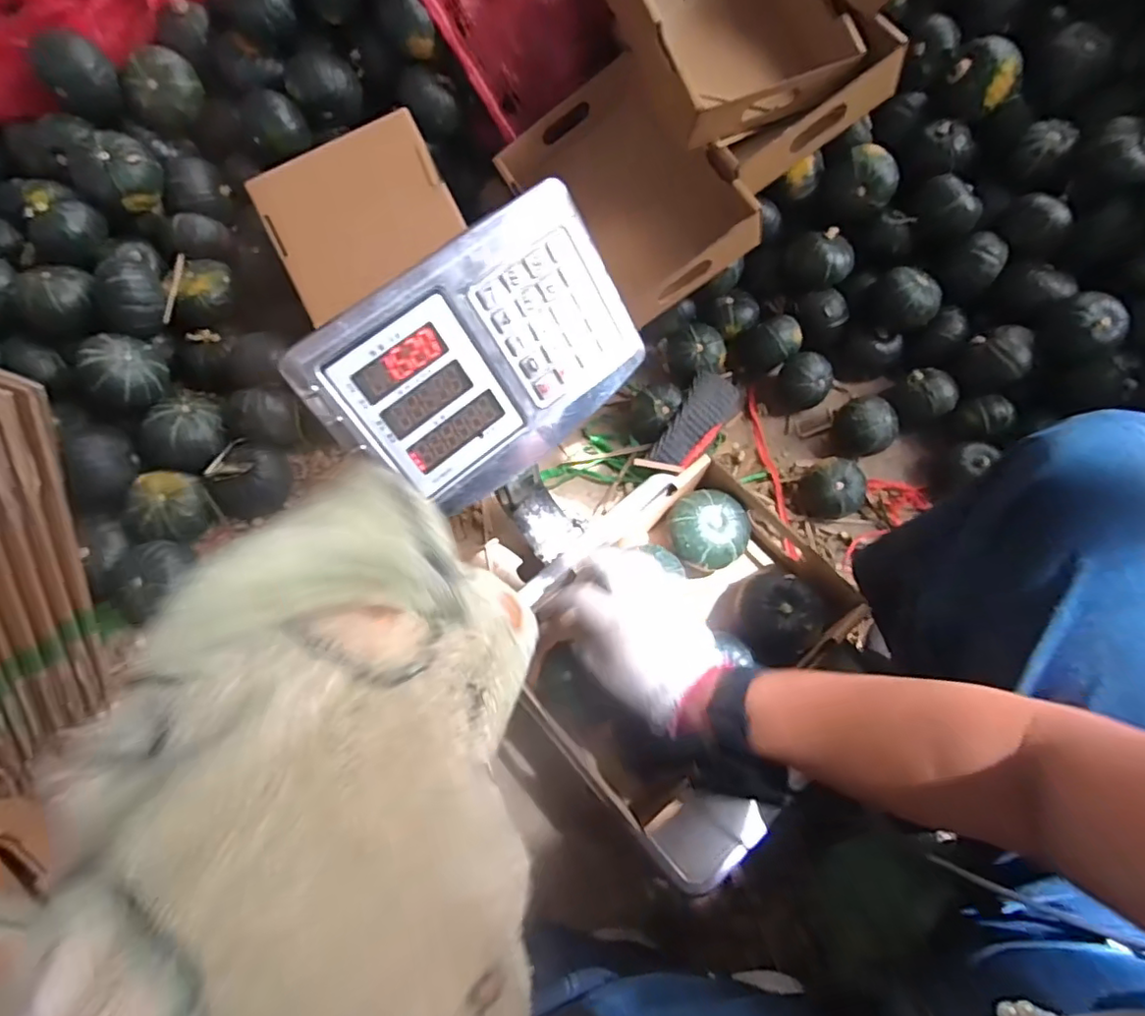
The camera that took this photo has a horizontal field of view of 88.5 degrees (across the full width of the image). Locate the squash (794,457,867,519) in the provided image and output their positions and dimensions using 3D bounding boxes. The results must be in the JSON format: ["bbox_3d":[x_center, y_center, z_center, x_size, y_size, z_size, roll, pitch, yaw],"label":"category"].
[{"bbox_3d":[0.326,-0.023,0.738,0.077,0.050,0.073,34,74,13],"label":"squash"}]

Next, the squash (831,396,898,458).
[{"bbox_3d":[0.380,-0.106,0.761,0.072,0.053,0.074,-28,72,-8],"label":"squash"}]

